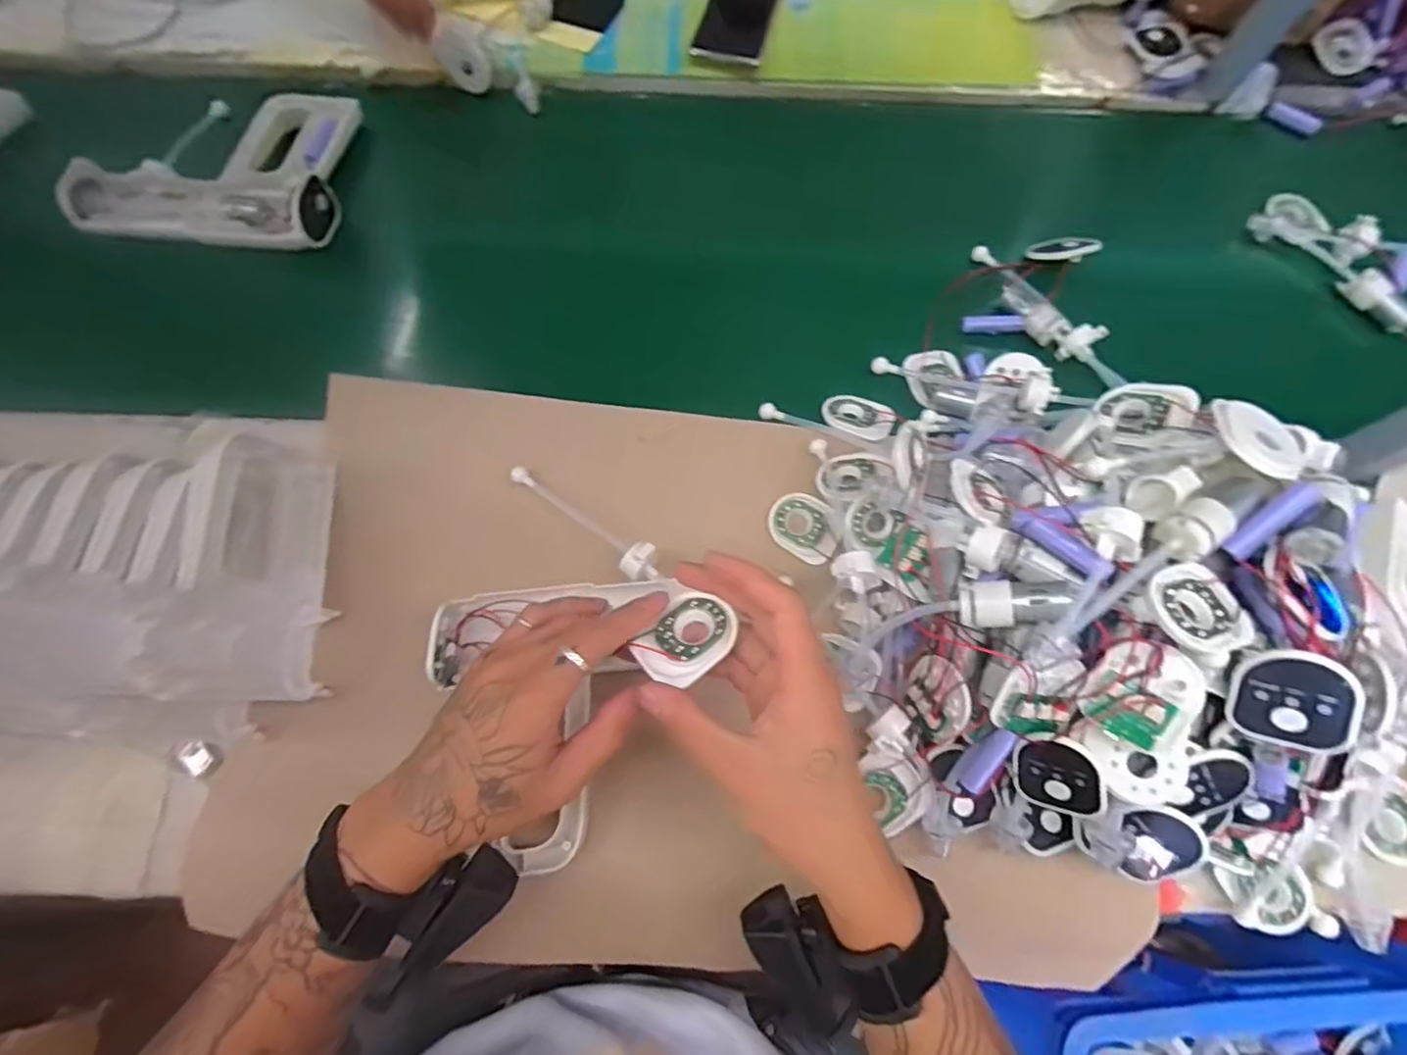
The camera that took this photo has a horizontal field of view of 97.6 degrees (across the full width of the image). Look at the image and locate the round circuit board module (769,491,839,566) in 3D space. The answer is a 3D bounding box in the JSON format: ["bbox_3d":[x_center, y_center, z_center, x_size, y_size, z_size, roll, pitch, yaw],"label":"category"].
[{"bbox_3d":[0.081,0.000,0.489,0.045,0.007,0.060,-40,76,-14],"label":"round circuit board module"}]

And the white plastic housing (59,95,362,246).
[{"bbox_3d":[-0.441,-0.334,0.562,0.207,0.051,0.178,0,71,-1],"label":"white plastic housing"}]

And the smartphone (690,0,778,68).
[{"bbox_3d":[0.042,-0.565,0.671,0.071,0.008,0.175,14,67,0],"label":"smartphone"}]

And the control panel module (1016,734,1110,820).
[{"bbox_3d":[0.216,0.149,0.373,0.048,0.006,0.050,2,107,35],"label":"control panel module"}]

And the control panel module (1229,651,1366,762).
[{"bbox_3d":[0.310,0.093,0.324,0.011,0.049,0.063,-27,114,-41],"label":"control panel module"}]

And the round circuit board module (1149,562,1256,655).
[{"bbox_3d":[0.265,0.042,0.330,0.053,0.007,0.051,5,61,-9],"label":"round circuit board module"}]

